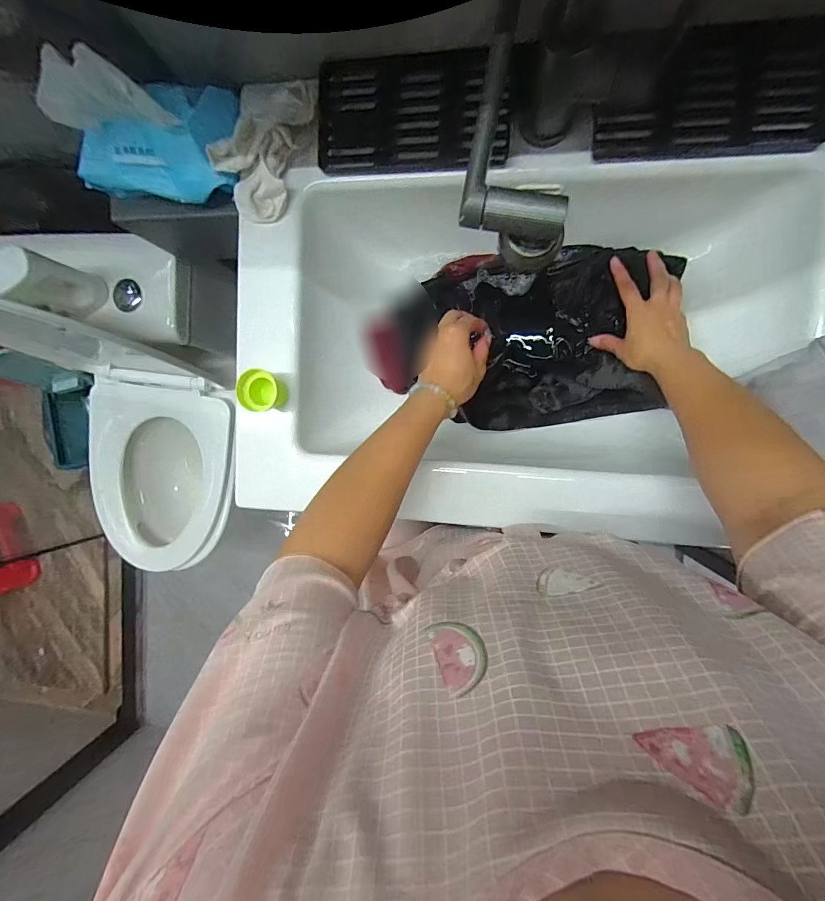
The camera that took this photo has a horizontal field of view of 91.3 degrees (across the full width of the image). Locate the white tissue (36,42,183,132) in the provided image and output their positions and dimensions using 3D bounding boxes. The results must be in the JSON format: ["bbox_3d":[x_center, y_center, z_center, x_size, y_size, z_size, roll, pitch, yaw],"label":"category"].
[{"bbox_3d":[-0.316,-0.355,0.397,0.123,0.073,0.026,4,94,9],"label":"white tissue"}]

